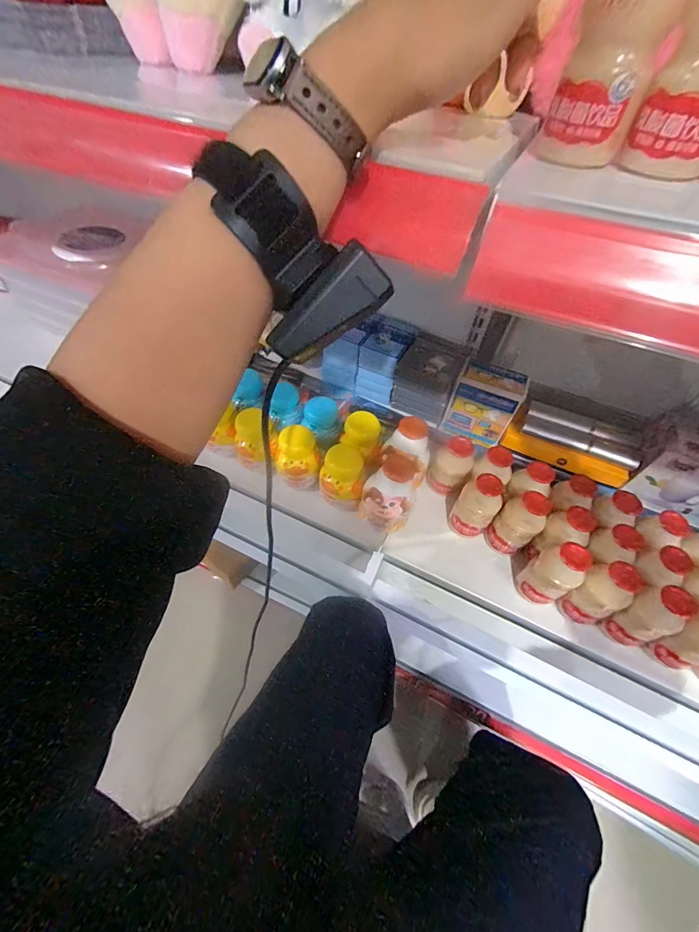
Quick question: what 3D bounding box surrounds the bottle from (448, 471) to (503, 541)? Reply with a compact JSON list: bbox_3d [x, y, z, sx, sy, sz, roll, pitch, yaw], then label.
[{"bbox_3d":[0.148,0.048,0.433,0.046,0.080,0.040,33,58,19],"label":"bottle"}]

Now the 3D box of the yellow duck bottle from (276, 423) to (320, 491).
[{"bbox_3d":[-0.065,-0.011,0.468,0.055,0.072,0.050,14,54,6],"label":"yellow duck bottle"}]

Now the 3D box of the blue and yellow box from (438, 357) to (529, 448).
[{"bbox_3d":[0.190,-0.088,0.528,0.089,0.100,0.055,25,56,14],"label":"blue and yellow box"}]

